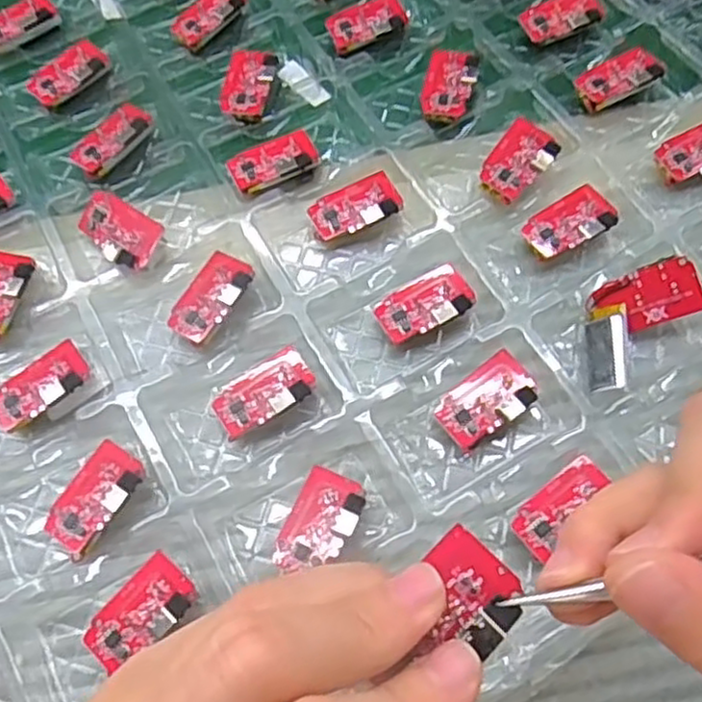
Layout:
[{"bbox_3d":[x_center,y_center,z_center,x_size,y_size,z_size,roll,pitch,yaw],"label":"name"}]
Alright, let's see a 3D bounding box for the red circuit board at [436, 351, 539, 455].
[{"bbox_3d":[0.048,0.017,0.253,0.036,0.004,0.022,-41,69,-10],"label":"red circuit board"}]

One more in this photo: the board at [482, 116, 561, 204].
[{"bbox_3d":[0.066,-0.075,0.290,0.021,0.008,0.034,36,74,15],"label":"board"}]

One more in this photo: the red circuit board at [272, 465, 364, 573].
[{"bbox_3d":[-0.010,0.057,0.238,0.021,0.004,0.035,19,67,23],"label":"red circuit board"}]

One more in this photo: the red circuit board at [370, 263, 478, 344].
[{"bbox_3d":[0.028,-0.017,0.266,0.035,0.005,0.022,-28,67,-5],"label":"red circuit board"}]

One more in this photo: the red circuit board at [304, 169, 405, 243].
[{"bbox_3d":[0.001,-0.058,0.284,0.035,0.004,0.022,-21,64,-2],"label":"red circuit board"}]

